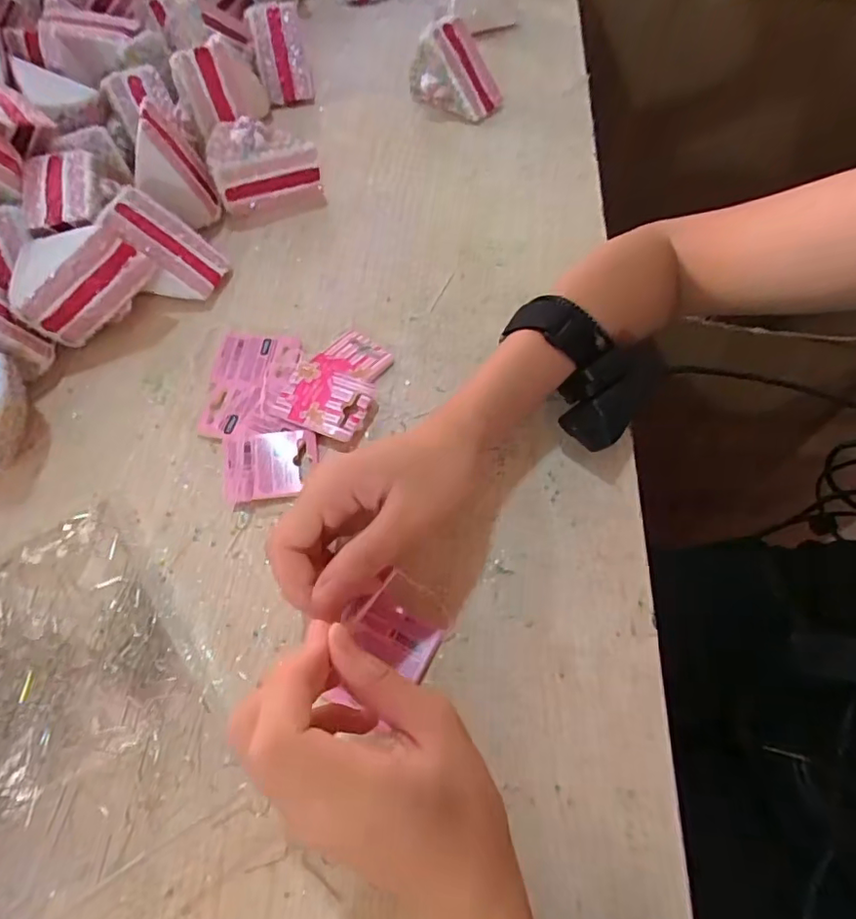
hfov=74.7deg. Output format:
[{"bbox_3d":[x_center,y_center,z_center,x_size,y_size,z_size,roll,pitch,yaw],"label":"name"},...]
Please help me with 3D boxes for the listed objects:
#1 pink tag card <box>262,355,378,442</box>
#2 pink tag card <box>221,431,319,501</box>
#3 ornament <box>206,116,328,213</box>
[{"bbox_3d":[-0.078,-0.043,0.379,0.078,0.010,0.049,17,65,11],"label":"pink tag card"},{"bbox_3d":[-0.101,0.004,0.359,0.058,0.004,0.045,-6,67,-4],"label":"pink tag card"},{"bbox_3d":[-0.137,-0.246,0.476,0.085,0.071,0.040,-18,61,-8],"label":"ornament"}]

